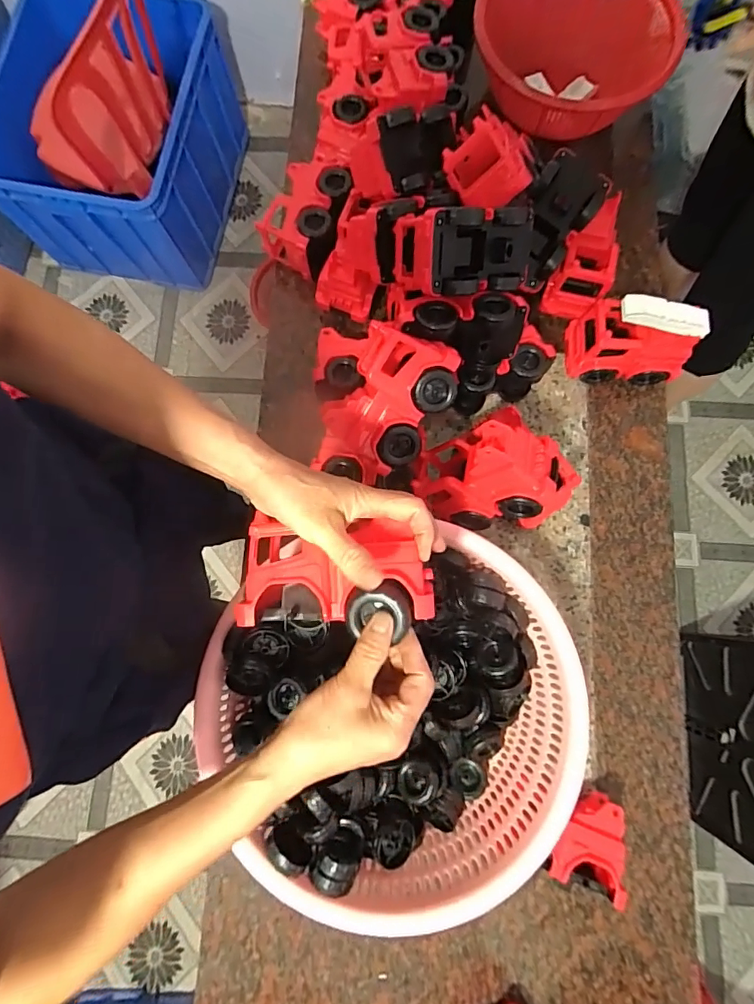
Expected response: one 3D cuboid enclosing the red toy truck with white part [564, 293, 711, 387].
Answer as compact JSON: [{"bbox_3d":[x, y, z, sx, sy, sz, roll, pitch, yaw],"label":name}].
[{"bbox_3d":[0.343,-0.224,0.651,0.150,0.127,0.087,4,79,2],"label":"red toy truck with white part"}]

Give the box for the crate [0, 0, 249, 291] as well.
[{"bbox_3d":[-0.682,-0.968,1.318,0.470,0.384,0.607,7,79,3],"label":"crate"}]

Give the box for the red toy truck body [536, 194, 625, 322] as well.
[{"bbox_3d":[0.299,-0.338,0.670,0.079,0.080,0.144,29,81,7],"label":"red toy truck body"}]

